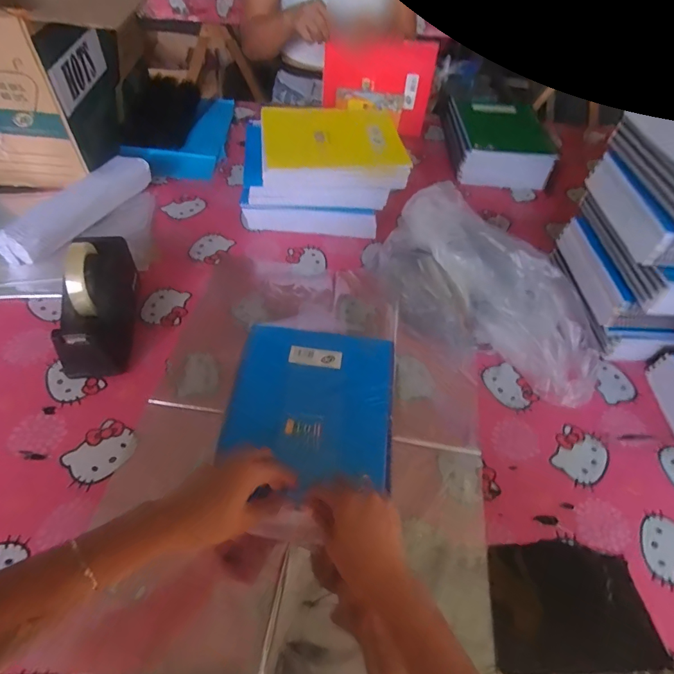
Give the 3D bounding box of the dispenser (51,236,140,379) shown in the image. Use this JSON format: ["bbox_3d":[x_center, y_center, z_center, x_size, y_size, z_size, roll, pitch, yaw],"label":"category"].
[{"bbox_3d":[-0.350,-0.058,0.614,0.084,0.130,0.193,-4,52,-9],"label":"dispenser"}]

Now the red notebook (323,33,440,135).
[{"bbox_3d":[0.097,-0.588,1.012,0.252,0.185,0.009,1,39,-7],"label":"red notebook"}]

